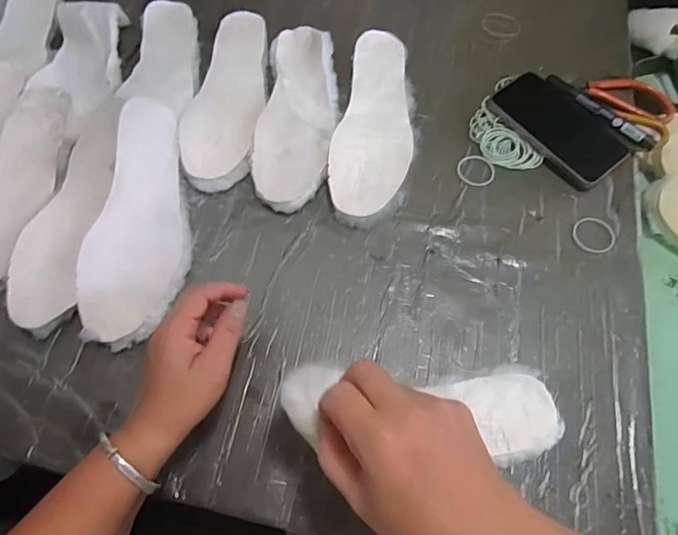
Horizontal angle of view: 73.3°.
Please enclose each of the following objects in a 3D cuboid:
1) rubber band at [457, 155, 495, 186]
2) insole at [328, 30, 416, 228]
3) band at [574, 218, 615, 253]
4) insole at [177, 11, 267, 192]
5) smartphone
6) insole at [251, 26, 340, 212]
[{"bbox_3d":[0.158,-0.111,0.522,0.042,0.004,0.042,14,67,5],"label":"rubber band"},{"bbox_3d":[0.046,-0.172,0.538,0.088,0.010,0.269,12,68,2],"label":"insole"},{"bbox_3d":[0.272,-0.035,0.484,0.042,0.004,0.039,16,68,6],"label":"band"},{"bbox_3d":[-0.133,-0.214,0.562,0.084,0.014,0.271,6,67,2],"label":"insole"},{"bbox_3d":[0.255,-0.165,0.527,0.083,0.017,0.154,-37,75,-9],"label":"smartphone"},{"bbox_3d":[-0.048,-0.187,0.549,0.087,0.026,0.262,3,67,0],"label":"insole"}]

